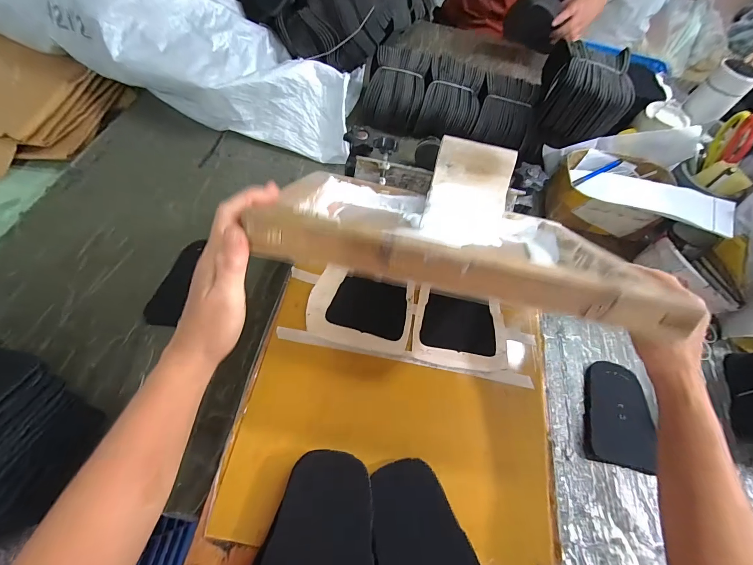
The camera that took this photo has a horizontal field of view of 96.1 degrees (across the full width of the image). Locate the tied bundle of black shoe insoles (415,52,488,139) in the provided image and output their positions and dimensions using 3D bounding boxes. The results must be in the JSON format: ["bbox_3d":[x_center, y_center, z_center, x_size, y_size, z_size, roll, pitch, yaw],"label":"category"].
[{"bbox_3d":[0.156,-0.379,0.700,0.115,0.088,0.155,16,60,2],"label":"tied bundle of black shoe insoles"}]

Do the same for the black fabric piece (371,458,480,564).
[{"bbox_3d":[0.049,0.259,0.324,0.103,0.016,0.152,2,60,-6],"label":"black fabric piece"}]

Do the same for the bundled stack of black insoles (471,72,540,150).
[{"bbox_3d":[0.260,-0.344,0.690,0.107,0.075,0.148,17,60,3],"label":"bundled stack of black insoles"}]

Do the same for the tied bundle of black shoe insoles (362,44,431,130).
[{"bbox_3d":[0.039,-0.400,0.701,0.120,0.088,0.146,14,60,1],"label":"tied bundle of black shoe insoles"}]

